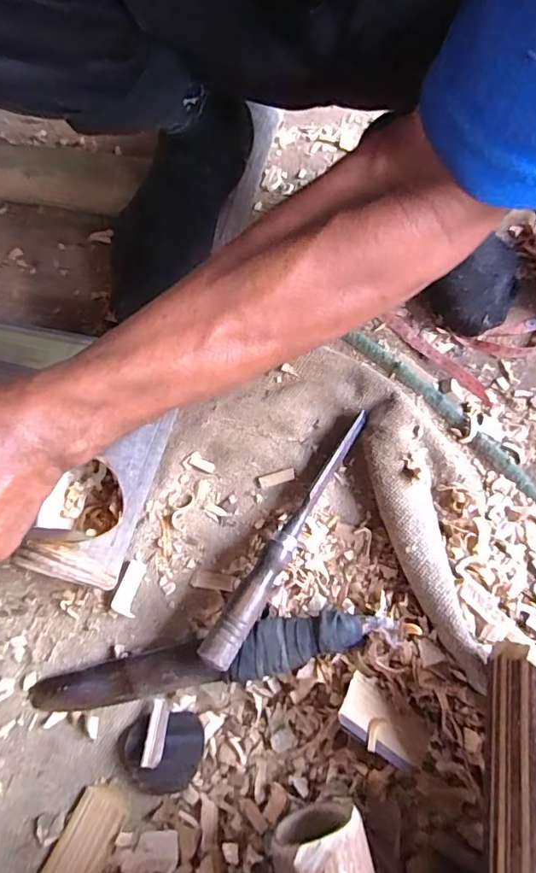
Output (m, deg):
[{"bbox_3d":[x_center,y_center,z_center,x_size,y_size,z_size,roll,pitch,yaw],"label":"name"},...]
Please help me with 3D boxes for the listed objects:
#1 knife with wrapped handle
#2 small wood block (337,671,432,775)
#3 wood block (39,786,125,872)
[{"bbox_3d":[-0.051,0.171,0.371,0.264,0.027,0.037,-14,67,-3],"label":"knife with wrapped handle"},{"bbox_3d":[0.079,0.192,0.333,0.060,0.007,0.040,33,35,18],"label":"small wood block"},{"bbox_3d":[-0.129,0.286,0.346,0.038,0.010,0.064,23,70,12],"label":"wood block"}]

